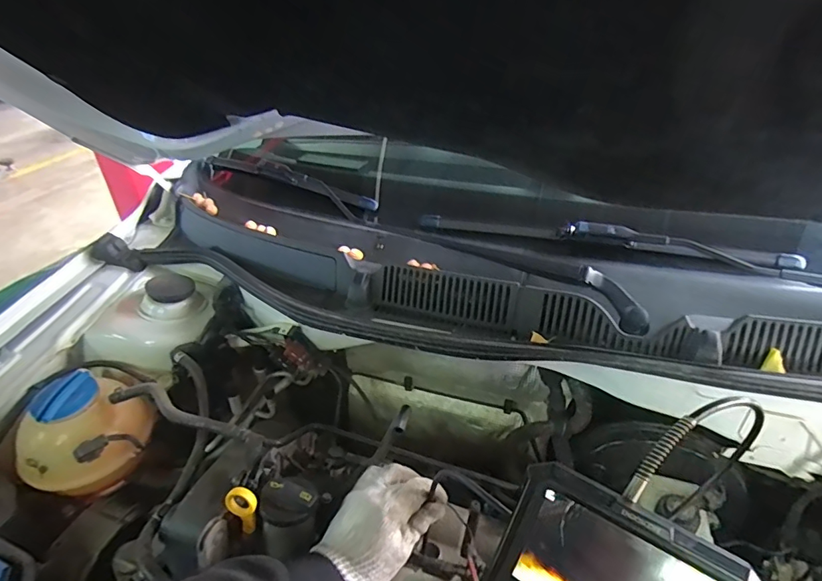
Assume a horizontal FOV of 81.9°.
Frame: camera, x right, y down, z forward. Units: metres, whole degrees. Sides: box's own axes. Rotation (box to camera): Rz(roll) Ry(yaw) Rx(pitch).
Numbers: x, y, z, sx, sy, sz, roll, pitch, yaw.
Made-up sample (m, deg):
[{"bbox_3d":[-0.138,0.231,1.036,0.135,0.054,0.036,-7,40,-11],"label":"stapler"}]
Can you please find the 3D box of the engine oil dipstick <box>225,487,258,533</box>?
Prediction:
[{"bbox_3d":[-0.185,0.243,0.524,0.033,0.054,0.014,-22,0,1],"label":"engine oil dipstick"}]

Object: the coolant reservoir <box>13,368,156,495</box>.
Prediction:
[{"bbox_3d":[-0.434,0.194,0.644,0.128,0.113,0.124,-1,35,1],"label":"coolant reservoir"}]

